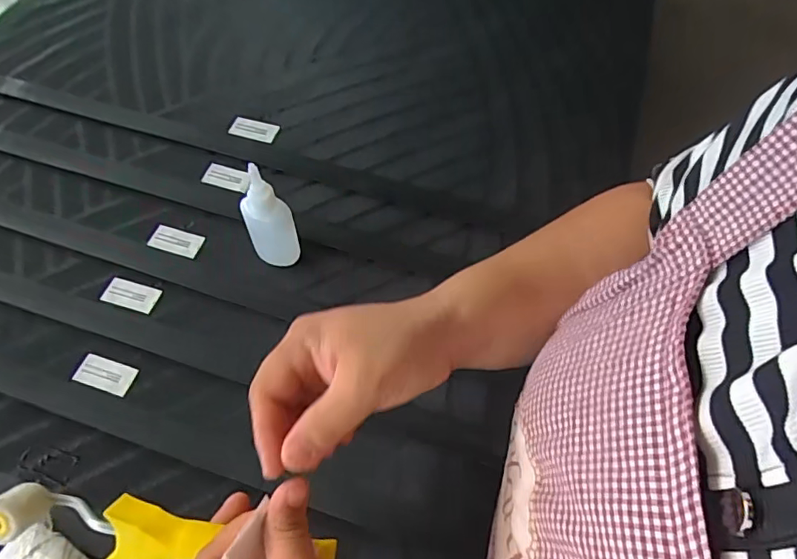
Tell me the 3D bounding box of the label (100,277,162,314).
[{"bbox_3d":[-0.251,0.014,0.503,0.050,0.004,0.025,16,69,5],"label":"label"}]

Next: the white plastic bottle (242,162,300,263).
[{"bbox_3d":[-0.115,-0.052,0.475,0.039,0.101,0.033,-27,64,-13],"label":"white plastic bottle"}]

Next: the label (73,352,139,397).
[{"bbox_3d":[-0.256,0.082,0.468,0.051,0.004,0.027,16,62,10],"label":"label"}]

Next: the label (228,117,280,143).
[{"bbox_3d":[-0.158,-0.165,0.587,0.052,0.004,0.024,14,62,9],"label":"label"}]

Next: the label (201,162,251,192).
[{"bbox_3d":[-0.177,-0.107,0.559,0.050,0.004,0.024,18,63,11],"label":"label"}]

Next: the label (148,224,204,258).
[{"bbox_3d":[-0.218,-0.038,0.528,0.050,0.004,0.026,16,69,7],"label":"label"}]

